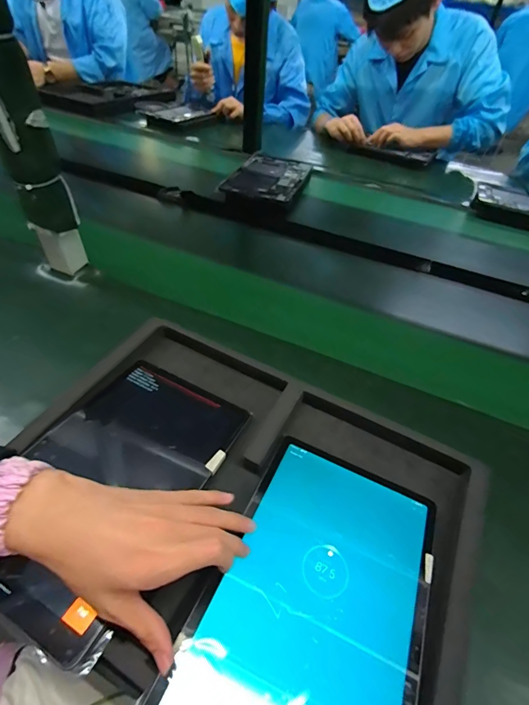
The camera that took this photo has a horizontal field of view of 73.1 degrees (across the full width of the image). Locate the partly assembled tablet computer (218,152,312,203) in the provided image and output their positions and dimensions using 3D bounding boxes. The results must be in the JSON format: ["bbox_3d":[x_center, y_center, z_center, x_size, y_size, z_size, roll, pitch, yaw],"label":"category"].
[{"bbox_3d":[0.007,-0.437,0.886,0.179,0.020,0.229,16,48,9],"label":"partly assembled tablet computer"}]

